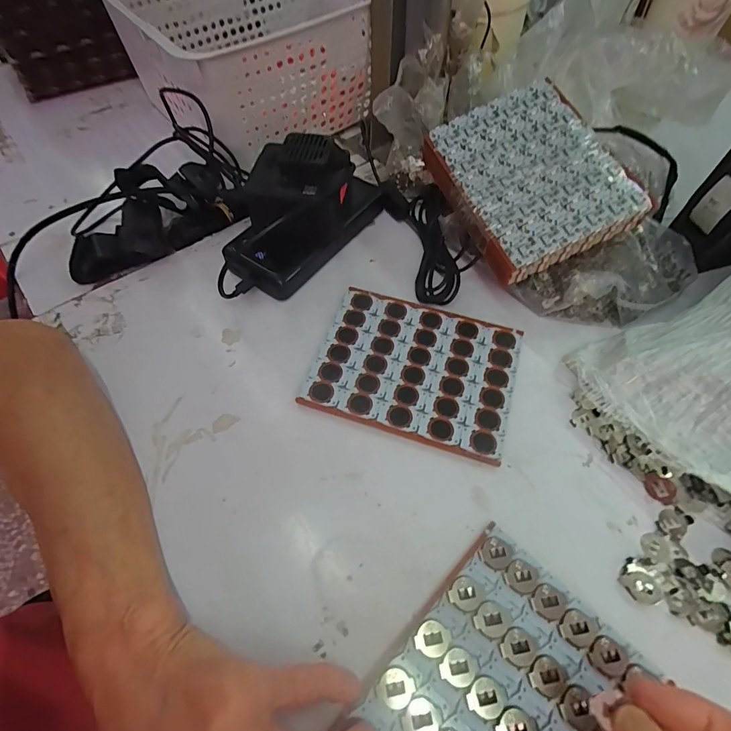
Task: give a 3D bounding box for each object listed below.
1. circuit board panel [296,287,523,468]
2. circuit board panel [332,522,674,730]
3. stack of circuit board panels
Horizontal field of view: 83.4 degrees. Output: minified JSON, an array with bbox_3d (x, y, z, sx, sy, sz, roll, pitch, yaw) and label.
[{"bbox_3d":[0.038,0.000,0.313,0.146,0.004,0.115,16,61,9],"label":"circuit board panel"},{"bbox_3d":[0.068,0.175,0.207,0.110,0.005,0.141,39,66,21],"label":"circuit board panel"},{"bbox_3d":[0.130,-0.151,0.329,0.117,0.023,0.145,-24,71,1],"label":"stack of circuit board panels"}]

